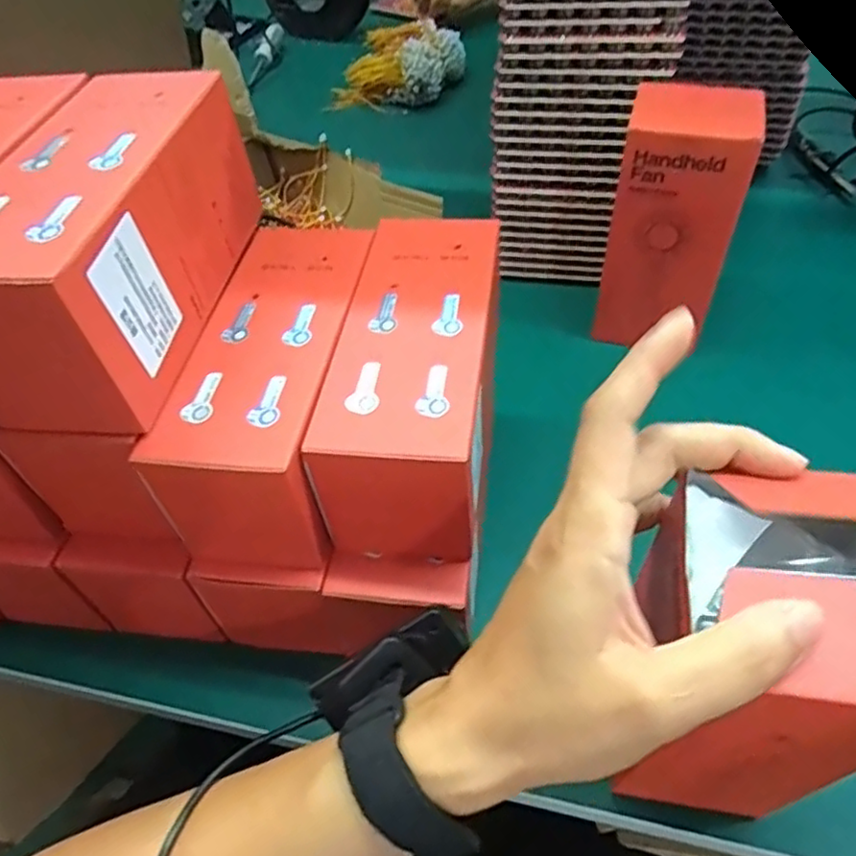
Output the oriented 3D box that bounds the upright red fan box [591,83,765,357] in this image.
[{"bbox_3d":[0.183,-0.151,0.493,0.084,0.179,0.070,14,53,16],"label":"upright red fan box"}]

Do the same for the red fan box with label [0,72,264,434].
[{"bbox_3d":[-0.153,-0.092,0.318,0.084,0.083,0.189,7,51,11],"label":"red fan box with label"}]

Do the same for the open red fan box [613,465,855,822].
[{"bbox_3d":[0.122,0.087,0.257,0.087,0.137,0.092,10,52,13],"label":"open red fan box"}]

